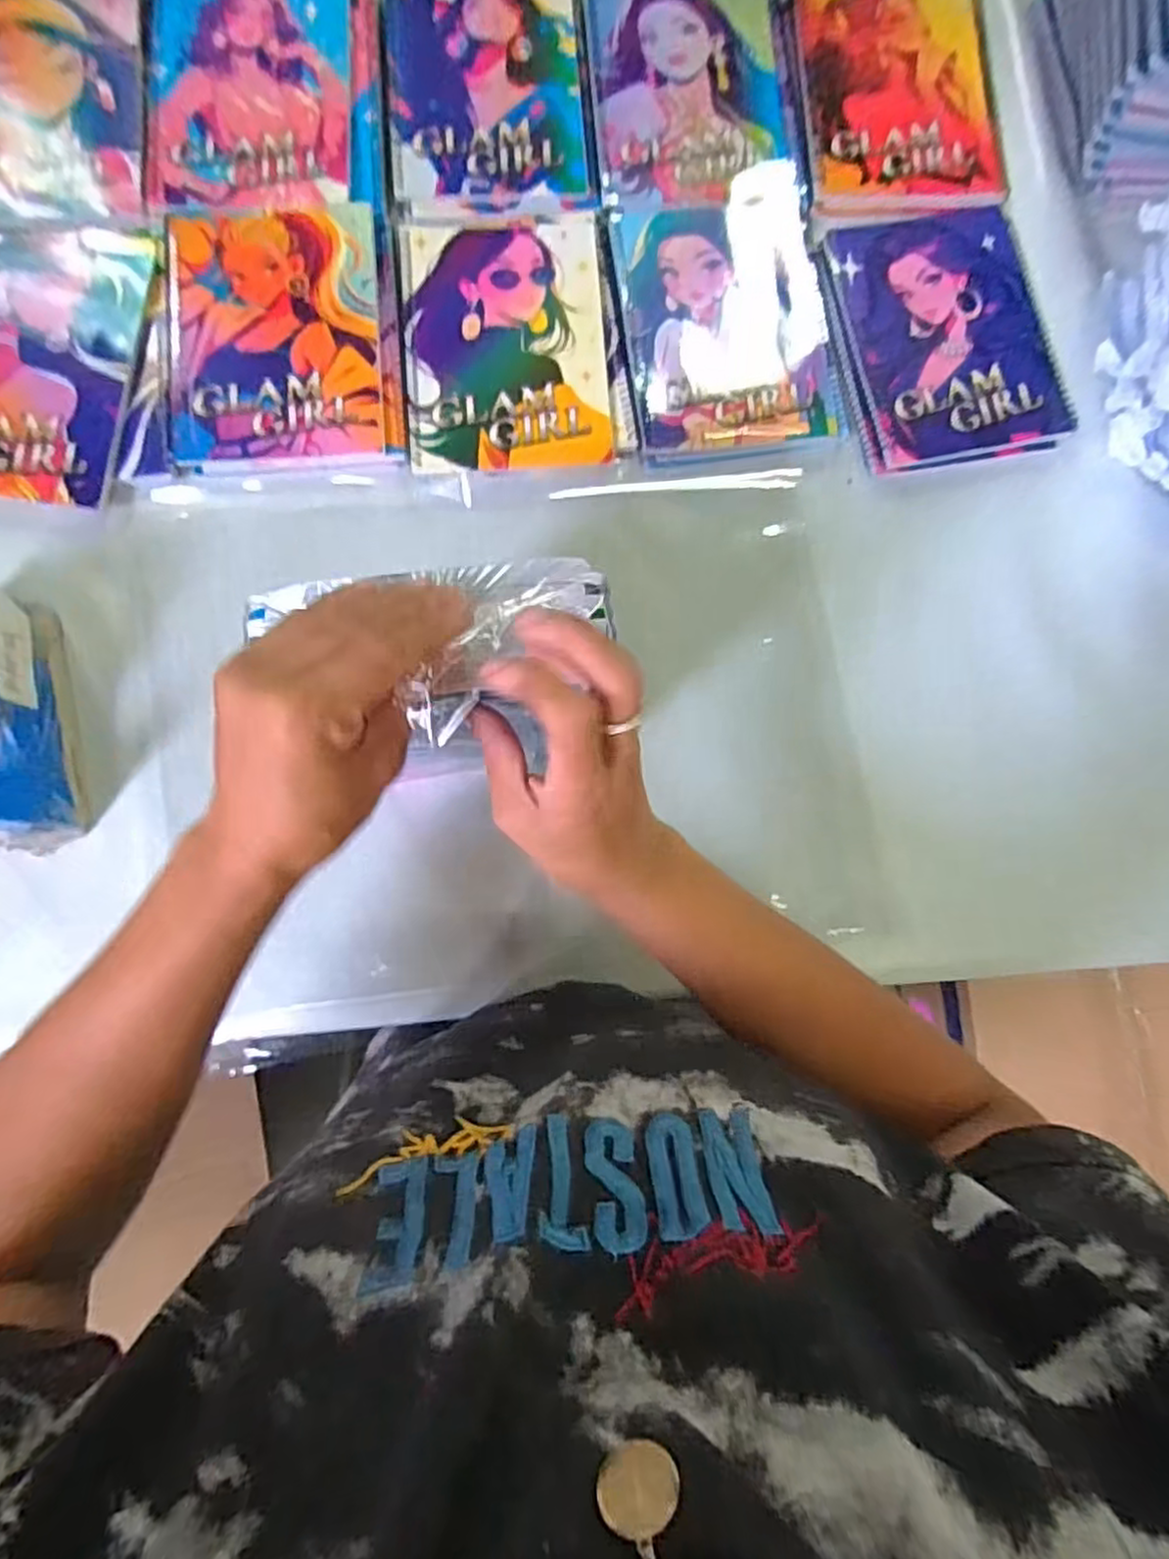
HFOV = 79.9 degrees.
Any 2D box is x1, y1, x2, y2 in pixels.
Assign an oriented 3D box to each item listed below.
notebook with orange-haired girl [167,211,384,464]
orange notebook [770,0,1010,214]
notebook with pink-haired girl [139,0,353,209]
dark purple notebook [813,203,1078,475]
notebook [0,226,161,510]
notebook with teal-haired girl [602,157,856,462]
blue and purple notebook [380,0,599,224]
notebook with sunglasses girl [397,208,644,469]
[{"bbox_3d":[-0.226,-0.326,0.509,0.148,0.008,0.193,-5,84,-3],"label":"notebook with orange-haired girl"},{"bbox_3d":[0.247,-0.548,0.565,0.172,0.020,0.209,-4,84,-3],"label":"orange notebook"},{"bbox_3d":[-0.257,-0.526,0.531,0.154,0.007,0.197,-5,84,-3],"label":"notebook with pink-haired girl"},{"bbox_3d":[0.279,-0.342,0.535,0.170,0.010,0.199,-12,84,-4],"label":"dark purple notebook"},{"bbox_3d":[-0.402,-0.299,0.495,0.156,0.011,0.202,8,83,-2],"label":"notebook"},{"bbox_3d":[0.109,-0.355,0.527,0.160,0.007,0.229,-7,84,-3],"label":"notebook with teal-haired girl"},{"bbox_3d":[-0.079,-0.536,0.543,0.154,0.007,0.219,-5,84,-3],"label":"blue and purple notebook"},{"bbox_3d":[-0.053,-0.327,0.517,0.160,0.007,0.200,-5,84,-3],"label":"notebook with sunglasses girl"}]

